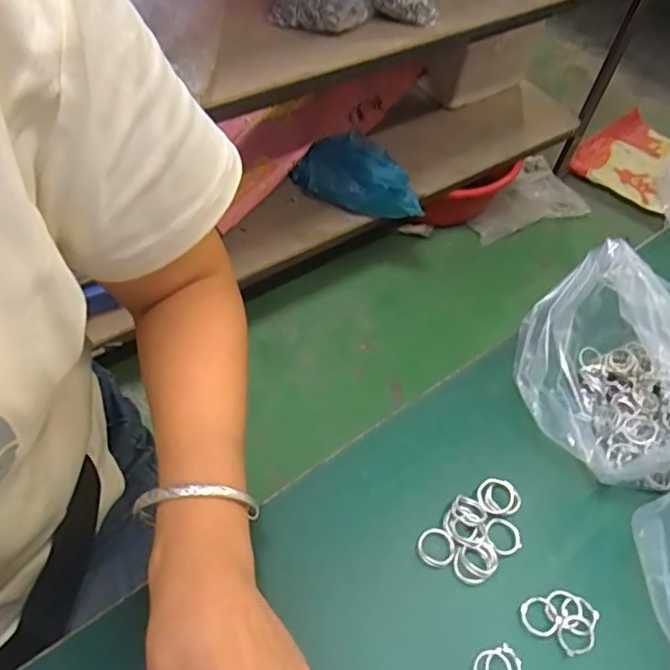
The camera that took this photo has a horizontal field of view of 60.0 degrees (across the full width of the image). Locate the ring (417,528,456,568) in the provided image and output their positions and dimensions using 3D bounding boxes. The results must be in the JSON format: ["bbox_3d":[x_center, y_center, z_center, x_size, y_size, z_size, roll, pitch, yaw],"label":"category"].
[{"bbox_3d":[0.063,0.131,0.358,0.022,0.004,0.022,3,54,-4],"label":"ring"}]

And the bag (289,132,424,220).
[{"bbox_3d":[0.050,-0.343,1.245,0.294,0.122,0.122,27,56,13],"label":"bag"}]

